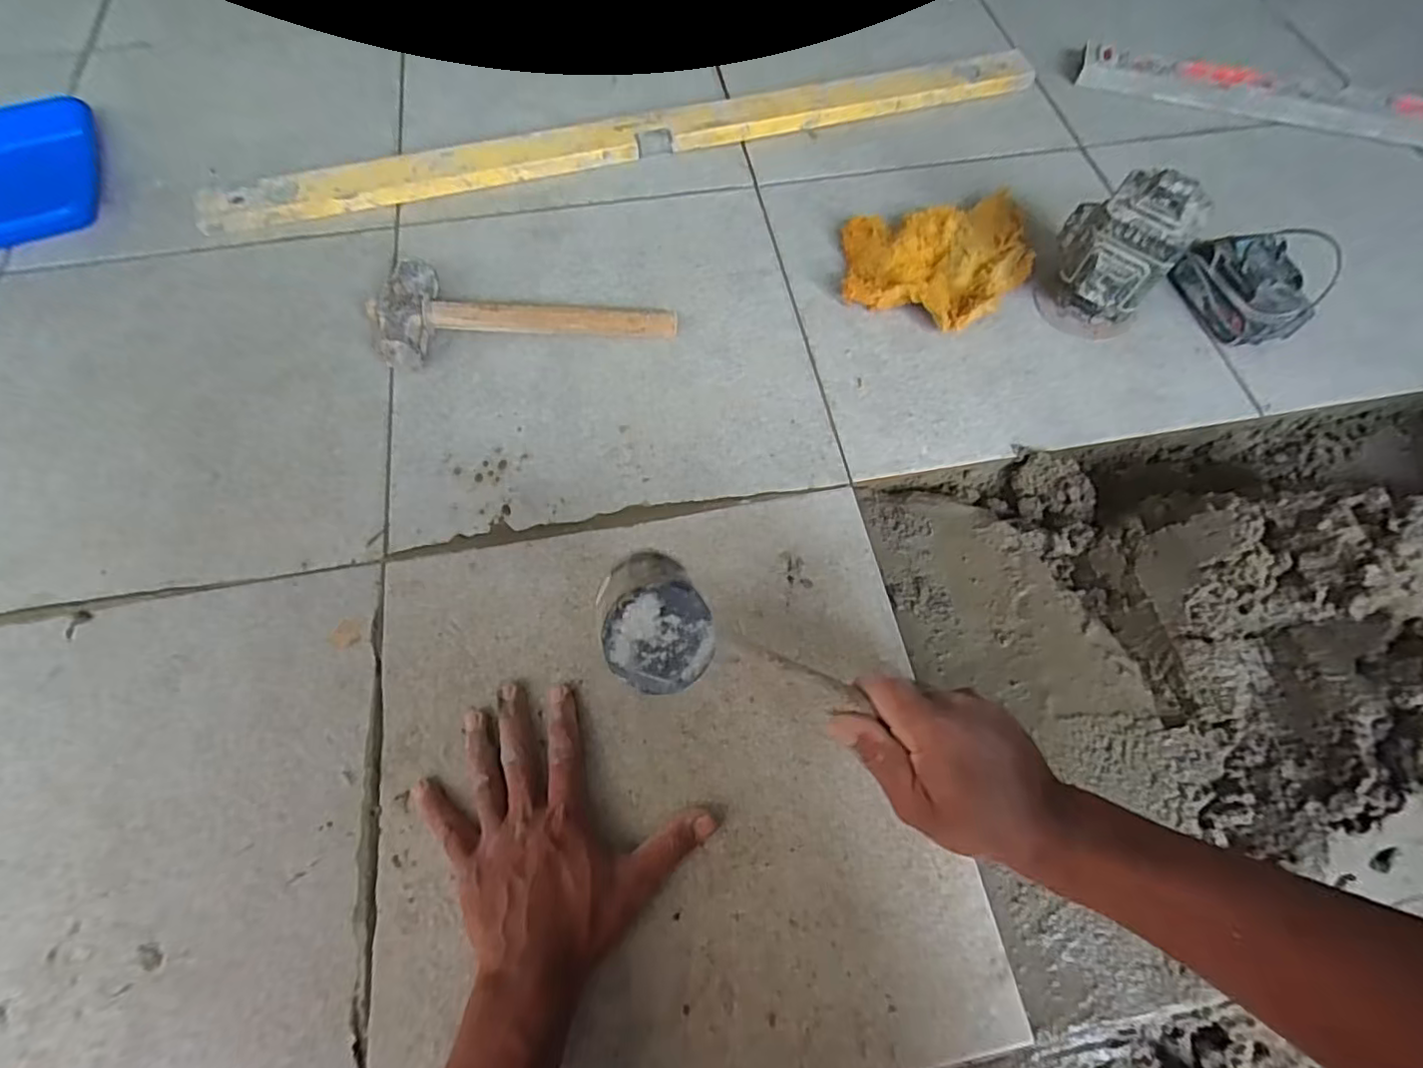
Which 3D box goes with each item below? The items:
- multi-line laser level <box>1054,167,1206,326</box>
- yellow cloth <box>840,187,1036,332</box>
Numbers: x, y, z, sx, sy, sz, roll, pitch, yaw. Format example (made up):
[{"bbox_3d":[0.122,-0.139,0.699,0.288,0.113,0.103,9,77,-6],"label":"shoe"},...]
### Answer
[{"bbox_3d":[0.372,-0.260,0.592,0.099,0.136,0.091,34,69,15],"label":"multi-line laser level"},{"bbox_3d":[0.236,-0.275,0.655,0.204,0.034,0.161,-8,64,-4],"label":"yellow cloth"}]

